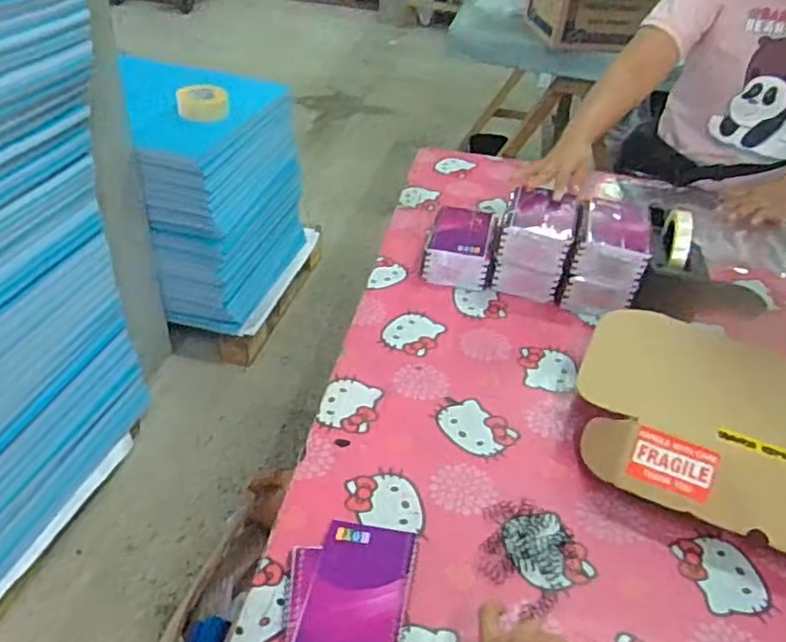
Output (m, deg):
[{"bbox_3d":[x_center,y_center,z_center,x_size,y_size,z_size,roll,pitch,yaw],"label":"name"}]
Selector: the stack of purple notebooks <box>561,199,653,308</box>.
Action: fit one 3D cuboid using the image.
[{"bbox_3d":[0.304,-0.101,0.917,0.090,0.109,0.153,15,39,13],"label":"stack of purple notebooks"}]

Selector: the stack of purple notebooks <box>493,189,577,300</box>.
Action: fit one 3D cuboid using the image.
[{"bbox_3d":[0.201,-0.104,0.924,0.090,0.112,0.117,14,39,12],"label":"stack of purple notebooks"}]

